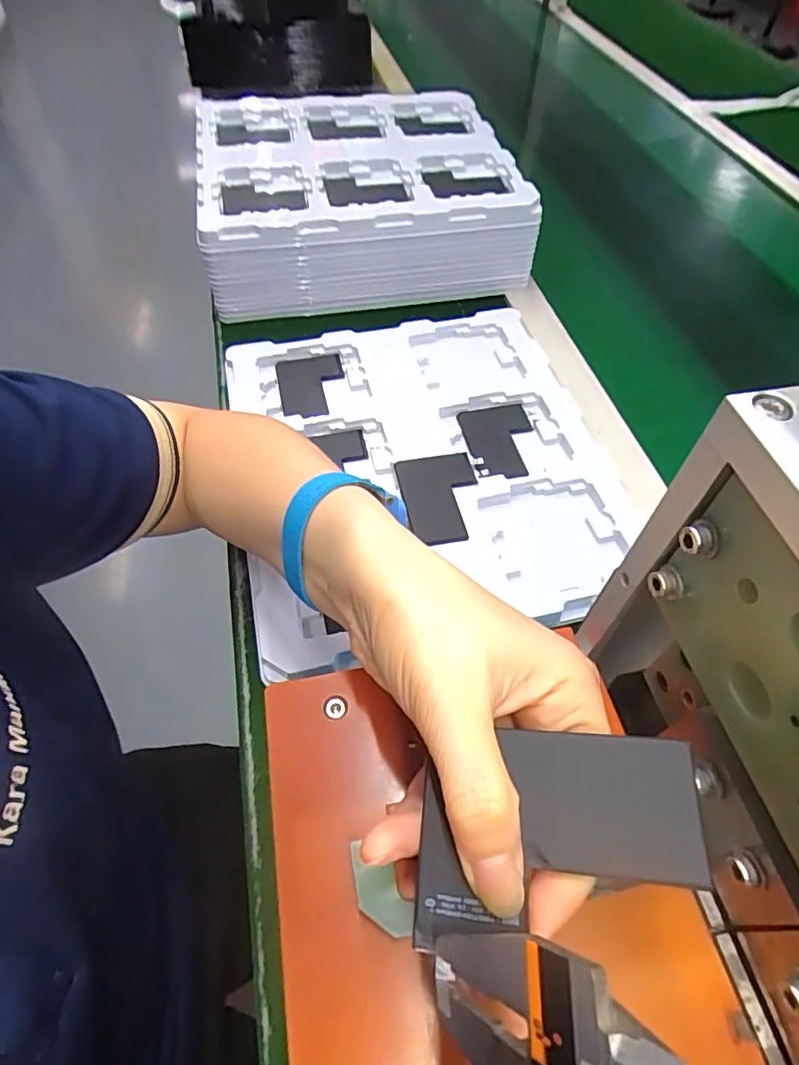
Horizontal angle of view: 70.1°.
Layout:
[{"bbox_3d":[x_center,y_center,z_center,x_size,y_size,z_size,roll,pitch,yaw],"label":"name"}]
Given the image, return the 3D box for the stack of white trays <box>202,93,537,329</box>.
[{"bbox_3d":[-0.051,-0.378,0.622,0.319,0.081,0.296,-9,55,-7],"label":"stack of white trays"}]

